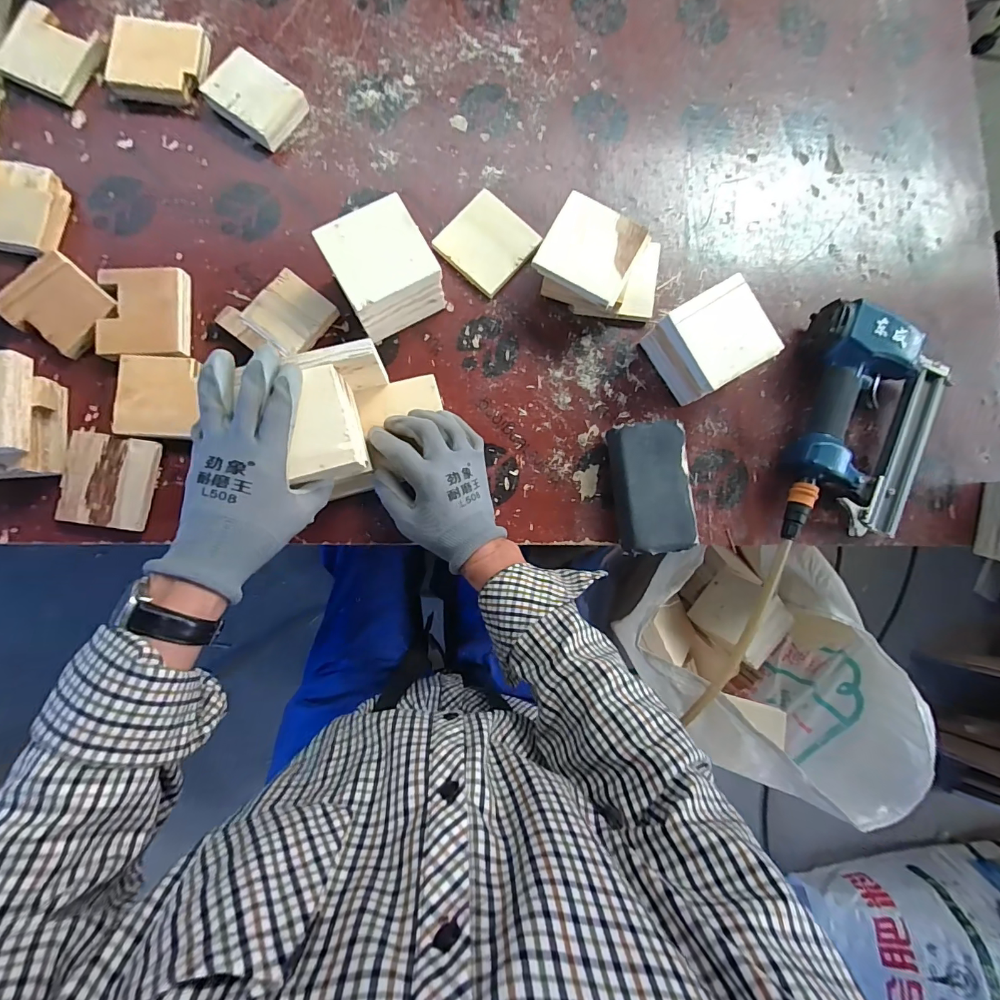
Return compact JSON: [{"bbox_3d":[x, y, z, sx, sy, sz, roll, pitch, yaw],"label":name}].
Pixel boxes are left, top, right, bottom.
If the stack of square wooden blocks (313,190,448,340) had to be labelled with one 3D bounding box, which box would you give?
[{"bbox_3d":[-0.118,-0.230,0.459,0.096,0.079,0.092,-29,88,-4],"label":"stack of square wooden blocks"}]

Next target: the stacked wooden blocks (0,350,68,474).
[{"bbox_3d":[-0.471,-0.074,0.422,0.080,0.061,0.112,-5,86,-3],"label":"stacked wooden blocks"}]

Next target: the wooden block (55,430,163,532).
[{"bbox_3d":[-0.392,-0.019,0.448,0.084,0.015,0.090,6,86,-2],"label":"wooden block"}]

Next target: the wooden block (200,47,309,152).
[{"bbox_3d":[-0.268,-0.439,0.492,0.088,0.030,0.067,34,85,0],"label":"wooden block"}]

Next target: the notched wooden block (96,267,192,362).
[{"bbox_3d":[-0.367,-0.192,0.465,0.082,0.021,0.092,-3,86,-3],"label":"notched wooden block"}]

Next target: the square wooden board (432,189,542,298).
[{"bbox_3d":[-0.014,-0.289,0.506,0.090,0.010,0.090,40,85,1],"label":"square wooden board"}]

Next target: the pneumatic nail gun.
[{"bbox_3d":[0.404,-0.075,0.498,0.150,0.060,0.259,14,85,-2],"label":"pneumatic nail gun"}]

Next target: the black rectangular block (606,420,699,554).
[{"bbox_3d":[0.164,-0.013,0.482,0.075,0.045,0.135,-5,86,-3],"label":"black rectangular block"}]

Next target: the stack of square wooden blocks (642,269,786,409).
[{"bbox_3d":[0.223,-0.166,0.484,0.094,0.078,0.090,-30,88,-4],"label":"stack of square wooden blocks"}]

